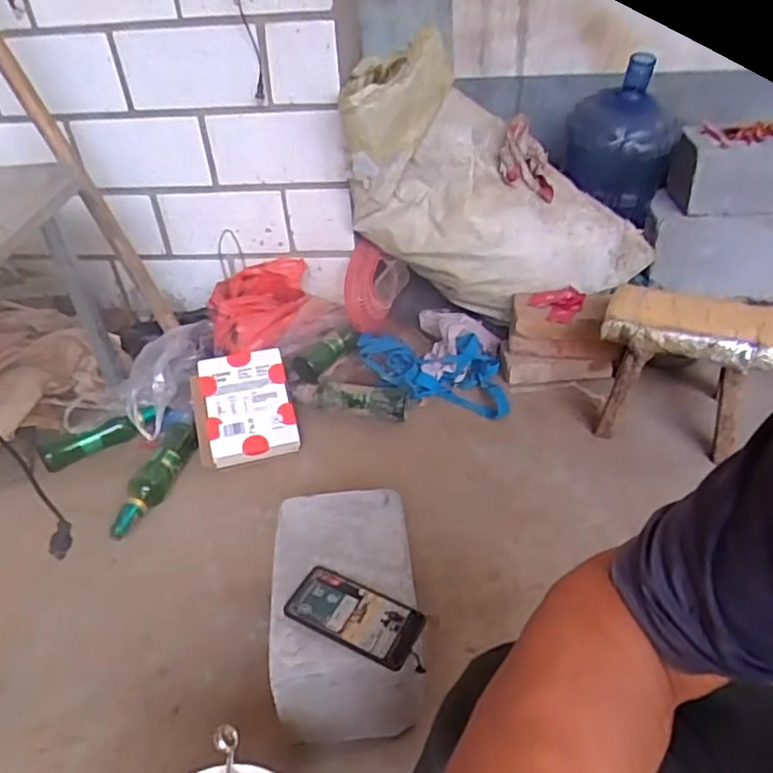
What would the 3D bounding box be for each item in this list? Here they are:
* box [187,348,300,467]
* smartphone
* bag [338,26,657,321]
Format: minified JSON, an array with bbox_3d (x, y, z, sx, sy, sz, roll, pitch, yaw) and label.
[{"bbox_3d":[-0.296,0.044,1.291,0.197,0.063,0.238,-12,71,-10],"label":"box"},{"bbox_3d":[-0.039,0.275,0.757,0.163,0.013,0.077,17,42,26],"label":"smartphone"},{"bbox_3d":[0.220,-0.393,1.266,0.580,0.479,0.240,-7,37,-4],"label":"bag"}]

